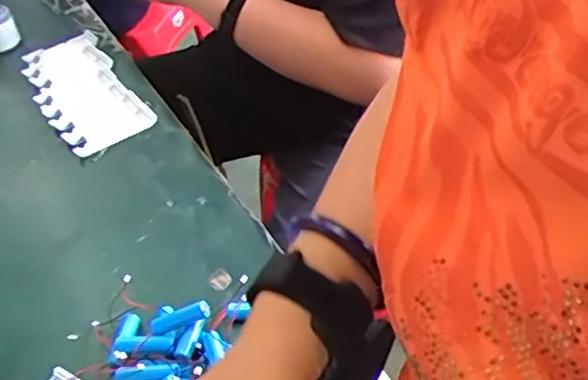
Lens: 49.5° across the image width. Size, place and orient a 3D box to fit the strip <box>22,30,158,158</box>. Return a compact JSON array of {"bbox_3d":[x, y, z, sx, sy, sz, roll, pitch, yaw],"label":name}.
[{"bbox_3d":[-0.276,-0.136,0.823,0.106,0.027,0.259,-24,44,-20],"label":"strip"}]

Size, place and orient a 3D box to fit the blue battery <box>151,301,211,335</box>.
[{"bbox_3d":[-0.091,0.102,0.510,0.051,0.013,0.016,-22,40,8],"label":"blue battery"}]

